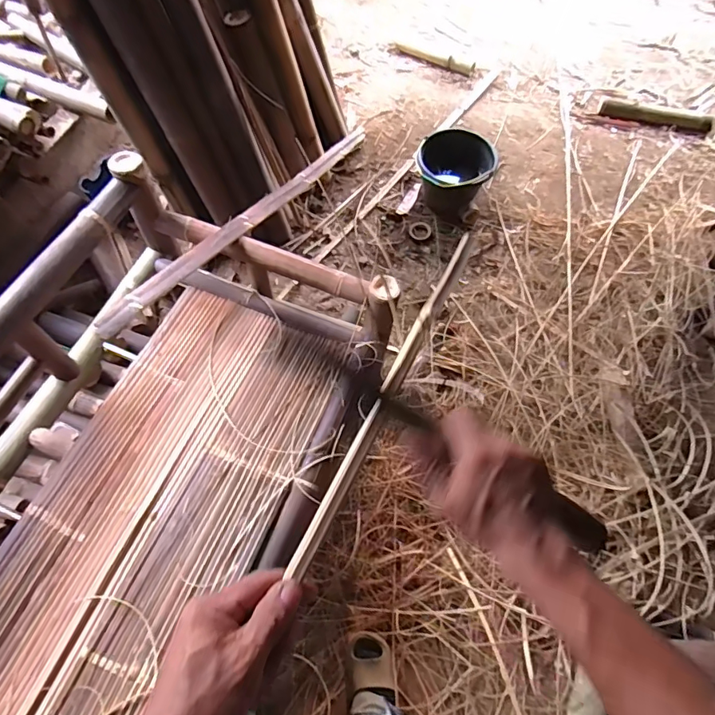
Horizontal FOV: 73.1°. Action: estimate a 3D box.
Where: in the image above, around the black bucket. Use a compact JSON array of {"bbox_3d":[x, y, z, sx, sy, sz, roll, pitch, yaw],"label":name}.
[{"bbox_3d":[0.353,-0.674,1.792,0.270,0.202,0.253,0,65,1],"label":"black bucket"}]

